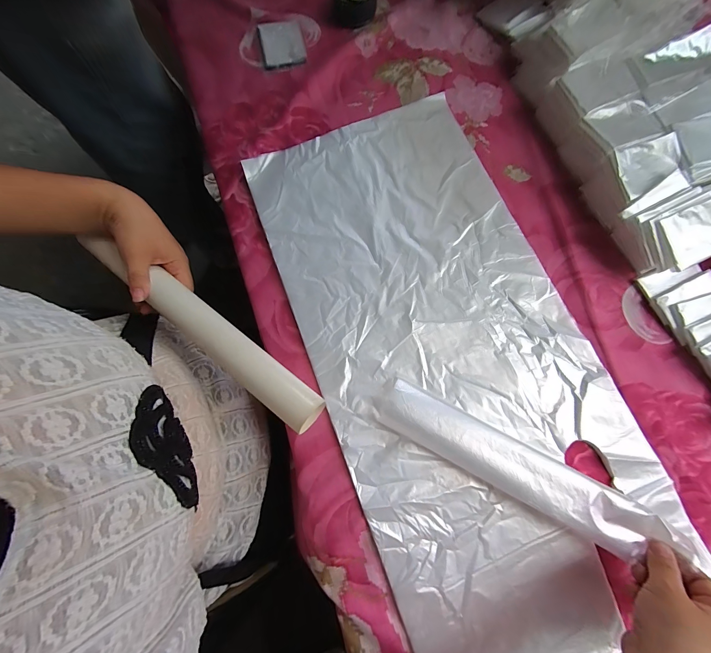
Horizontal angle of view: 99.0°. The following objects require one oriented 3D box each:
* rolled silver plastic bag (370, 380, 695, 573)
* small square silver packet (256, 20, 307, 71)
[{"bbox_3d":[0.150,0.137,0.305,0.297,0.027,0.055,26,78,11],"label":"rolled silver plastic bag"},{"bbox_3d":[-0.111,-0.428,0.460,0.066,0.013,0.086,-12,76,-2],"label":"small square silver packet"}]

